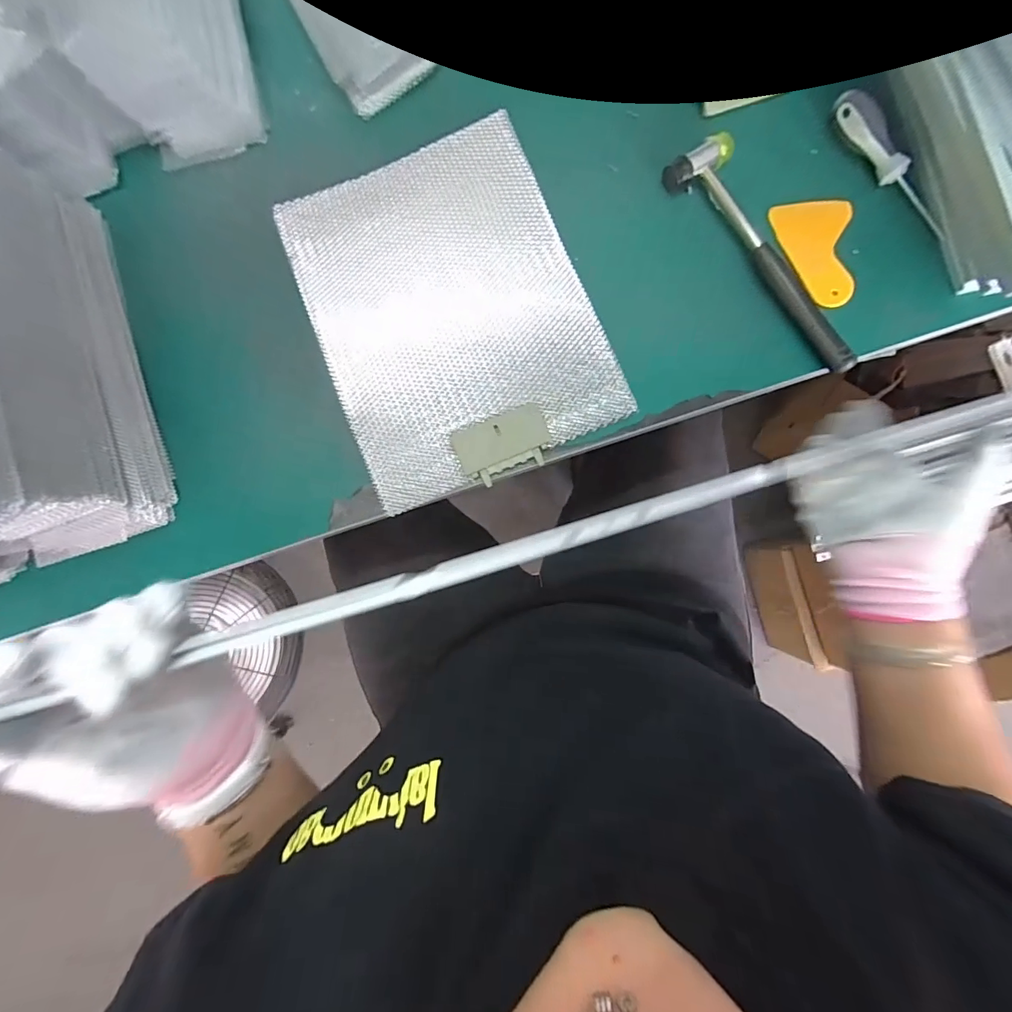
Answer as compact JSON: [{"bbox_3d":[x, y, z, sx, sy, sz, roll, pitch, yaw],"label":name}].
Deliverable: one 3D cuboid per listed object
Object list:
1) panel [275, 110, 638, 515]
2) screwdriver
[{"bbox_3d":[-0.056,-0.192,0.437,0.242,0.019,0.326,-22,84,3],"label":"panel"},{"bbox_3d":[0.345,-0.305,0.406,0.024,0.024,0.150,-34,83,2],"label":"screwdriver"}]

